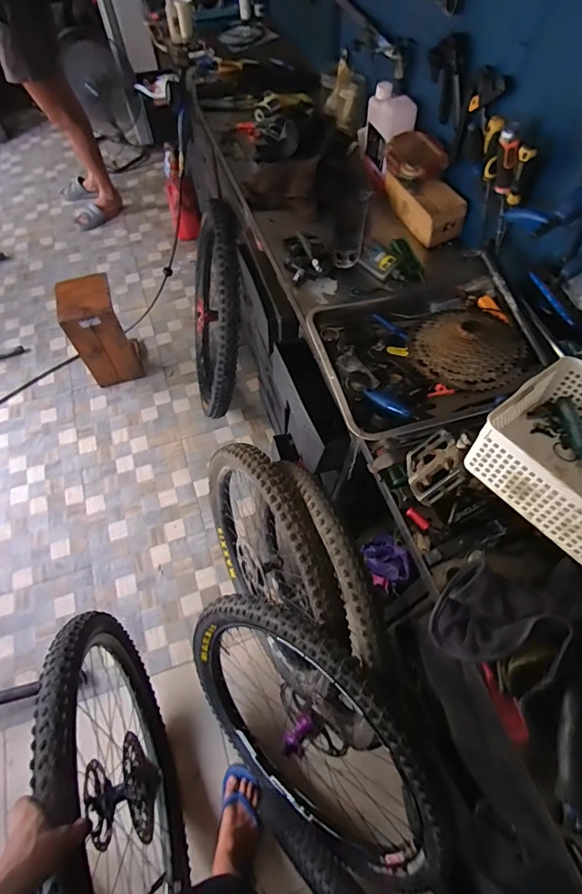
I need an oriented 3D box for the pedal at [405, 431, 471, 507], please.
[{"bbox_3d":[0.219,0.023,0.639,0.028,0.112,0.107,27,24,-24],"label":"pedal"}]

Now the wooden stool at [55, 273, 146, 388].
[{"bbox_3d":[-0.757,-0.454,1.736,0.197,0.425,0.203,-15,62,-8],"label":"wooden stool"}]

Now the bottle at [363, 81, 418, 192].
[{"bbox_3d":[0.232,-0.741,1.037,0.081,0.169,0.139,-17,63,-9],"label":"bottle"}]

